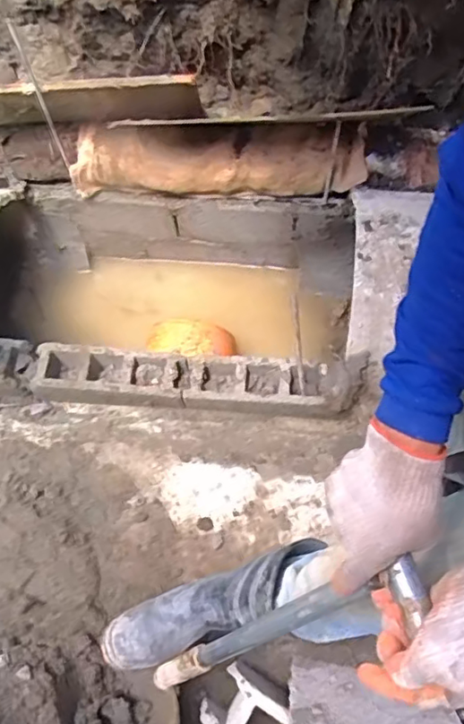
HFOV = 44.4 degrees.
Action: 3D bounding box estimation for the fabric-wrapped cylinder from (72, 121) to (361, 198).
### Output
[{"bbox_3d":[-0.050,-0.625,1.755,0.893,0.181,0.171,1,68,3],"label":"fabric-wrapped cylinder"}]

